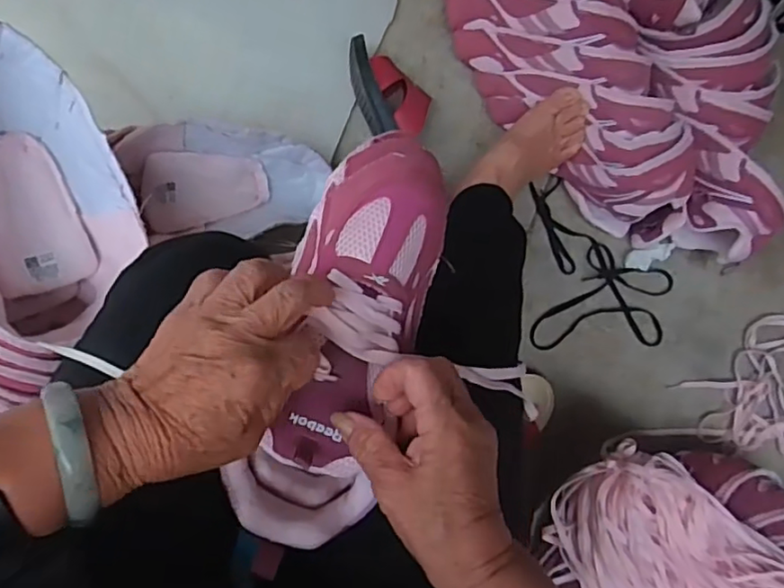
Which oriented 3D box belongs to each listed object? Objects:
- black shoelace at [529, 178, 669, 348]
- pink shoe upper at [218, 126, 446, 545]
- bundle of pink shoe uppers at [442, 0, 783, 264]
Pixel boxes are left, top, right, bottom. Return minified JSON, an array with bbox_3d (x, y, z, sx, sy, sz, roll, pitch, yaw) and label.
[{"bbox_3d":[0.289,-0.038,0.844,0.196,0.020,0.217,1,87,-6],"label":"black shoelace"},{"bbox_3d":[-0.030,0.019,0.392,0.099,0.065,0.268,16,83,-6],"label":"pink shoe upper"},{"bbox_3d":[0.289,-0.321,0.763,0.316,0.207,0.610,-26,87,-11],"label":"bundle of pink shoe uppers"}]

